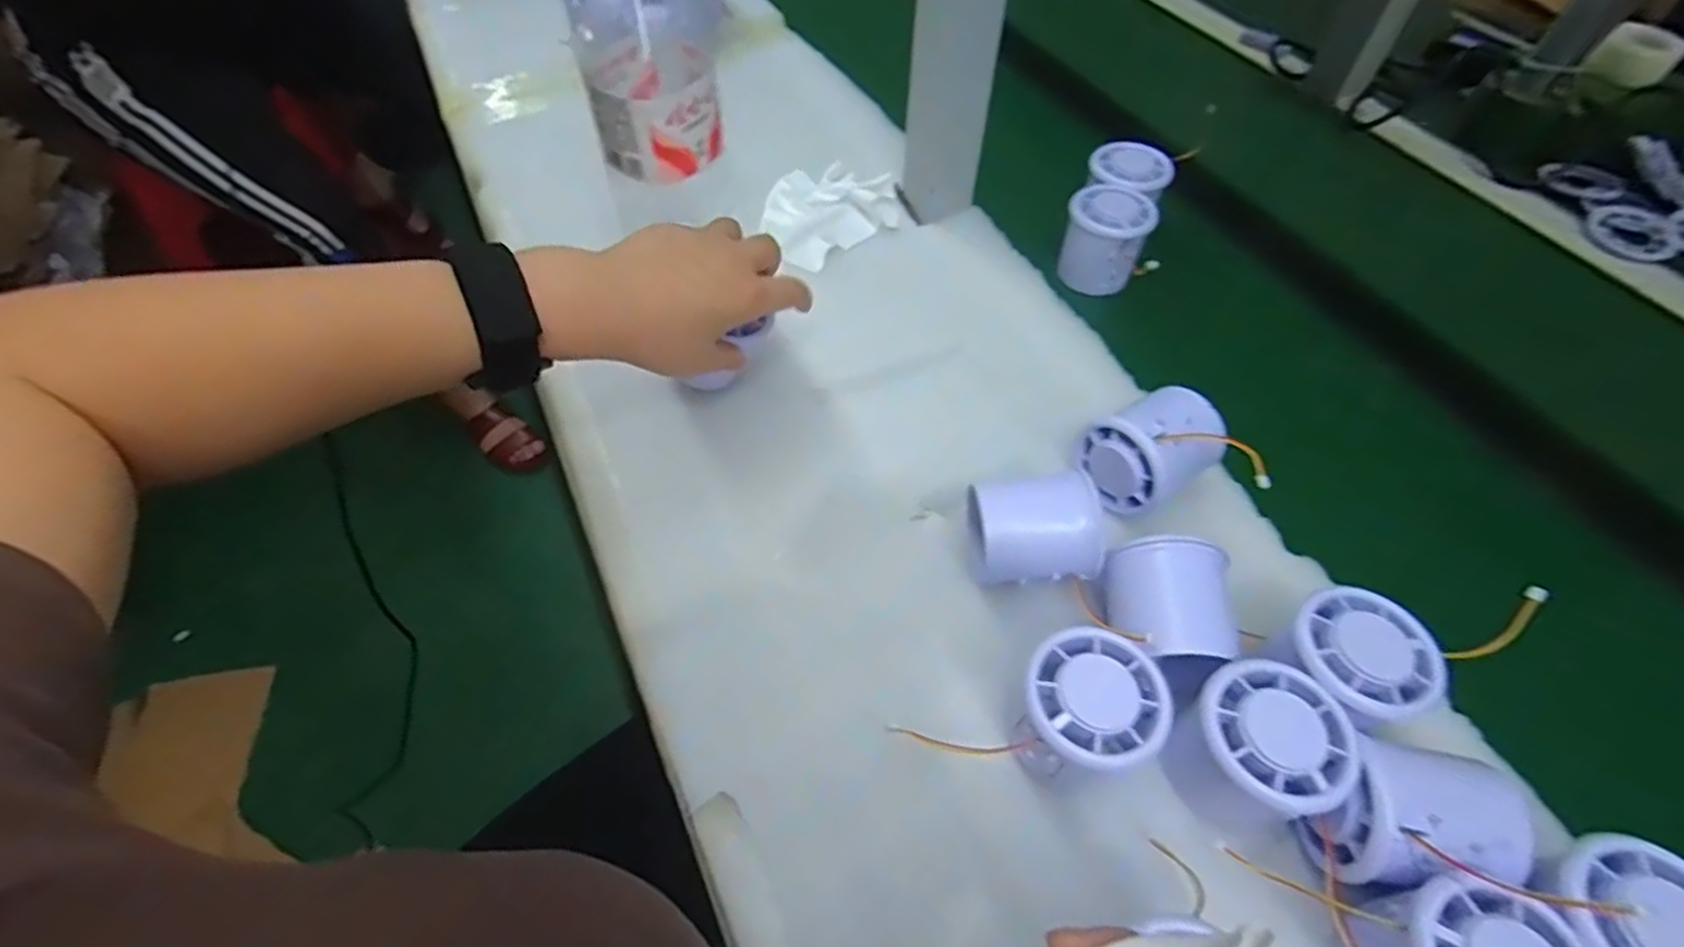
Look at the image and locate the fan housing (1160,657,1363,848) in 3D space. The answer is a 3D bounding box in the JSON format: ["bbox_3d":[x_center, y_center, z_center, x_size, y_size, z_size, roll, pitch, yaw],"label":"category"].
[{"bbox_3d":[0.167,0.115,0.300,0.058,0.057,0.058,-39,64,-24],"label":"fan housing"}]

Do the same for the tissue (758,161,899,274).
[{"bbox_3d":[-0.013,-0.201,0.548,0.107,0.011,0.097,-31,60,-21],"label":"tissue"}]

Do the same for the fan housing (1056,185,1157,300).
[{"bbox_3d":[0.185,-0.167,0.511,0.054,0.048,0.063,19,56,12],"label":"fan housing"}]

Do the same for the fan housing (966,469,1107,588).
[{"bbox_3d":[0.093,0.031,0.356,0.059,0.057,0.043,0,55,0],"label":"fan housing"}]

